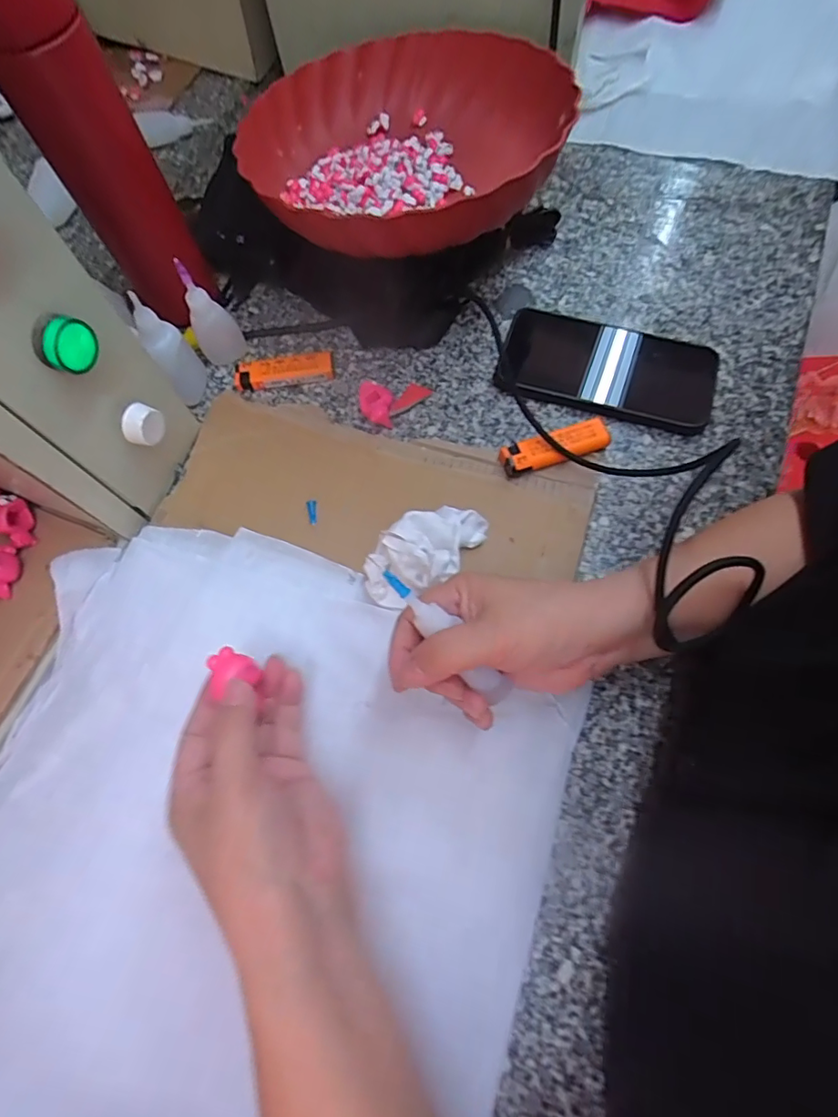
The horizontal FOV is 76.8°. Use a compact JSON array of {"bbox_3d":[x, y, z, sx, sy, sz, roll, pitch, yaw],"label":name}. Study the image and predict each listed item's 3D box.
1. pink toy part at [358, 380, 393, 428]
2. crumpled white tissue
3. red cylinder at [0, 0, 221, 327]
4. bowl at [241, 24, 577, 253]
[{"bbox_3d":[-0.033,-0.119,0.414,0.025,0.023,0.032,-9,70,-4],"label":"pink toy part"},{"bbox_3d":[0.005,-0.006,0.353,0.094,0.042,0.045,-36,74,-11],"label":"crumpled white tissue"},{"bbox_3d":[-0.223,-0.280,0.378,0.068,0.221,0.077,-28,73,-9],"label":"red cylinder"},{"bbox_3d":[-0.015,-0.314,0.404,0.231,0.079,0.236,-1,69,3],"label":"bowl"}]

